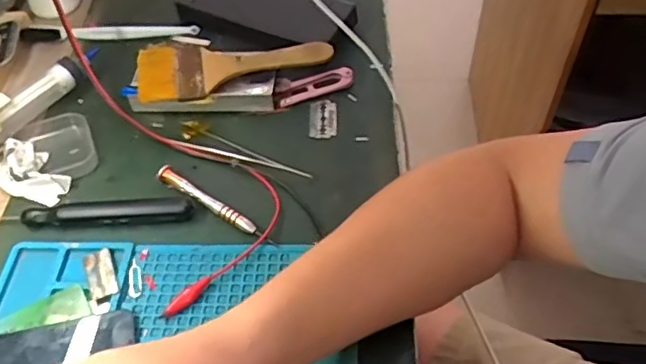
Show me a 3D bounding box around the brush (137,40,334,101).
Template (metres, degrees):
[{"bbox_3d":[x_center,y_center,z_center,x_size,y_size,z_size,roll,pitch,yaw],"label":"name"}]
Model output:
[{"bbox_3d":[-0.075,-0.099,0.502,0.164,0.014,0.065,-8,54,-3],"label":"brush"}]

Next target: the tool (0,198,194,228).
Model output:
[{"bbox_3d":[-0.171,0.024,0.437,0.144,0.012,0.019,-3,50,-1],"label":"tool"}]

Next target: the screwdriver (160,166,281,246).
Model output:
[{"bbox_3d":[-0.081,0.016,0.443,0.113,0.007,0.013,28,57,23],"label":"screwdriver"}]

